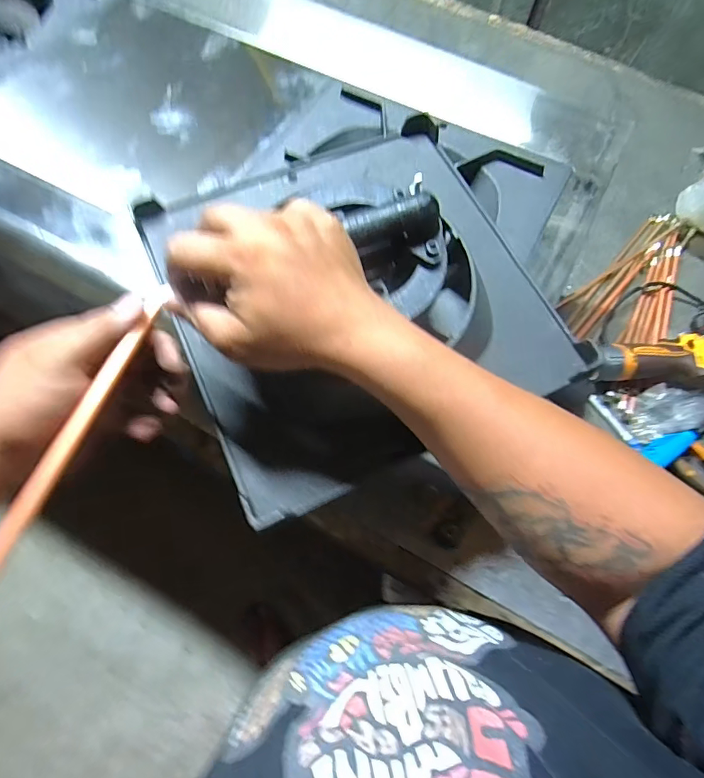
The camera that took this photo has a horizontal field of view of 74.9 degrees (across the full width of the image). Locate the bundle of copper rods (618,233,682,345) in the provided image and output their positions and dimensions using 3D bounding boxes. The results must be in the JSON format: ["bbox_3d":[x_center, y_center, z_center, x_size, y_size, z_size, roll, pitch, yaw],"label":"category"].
[{"bbox_3d":[0.528,-0.169,0.785,0.058,0.026,0.245,27,69,10],"label":"bundle of copper rods"}]

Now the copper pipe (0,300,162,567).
[{"bbox_3d":[-0.168,0.065,0.230,0.014,0.013,0.275,18,65,6],"label":"copper pipe"}]

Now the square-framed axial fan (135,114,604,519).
[{"bbox_3d":[0.007,-0.096,0.364,0.295,0.108,0.295,-22,69,-11],"label":"square-framed axial fan"}]

